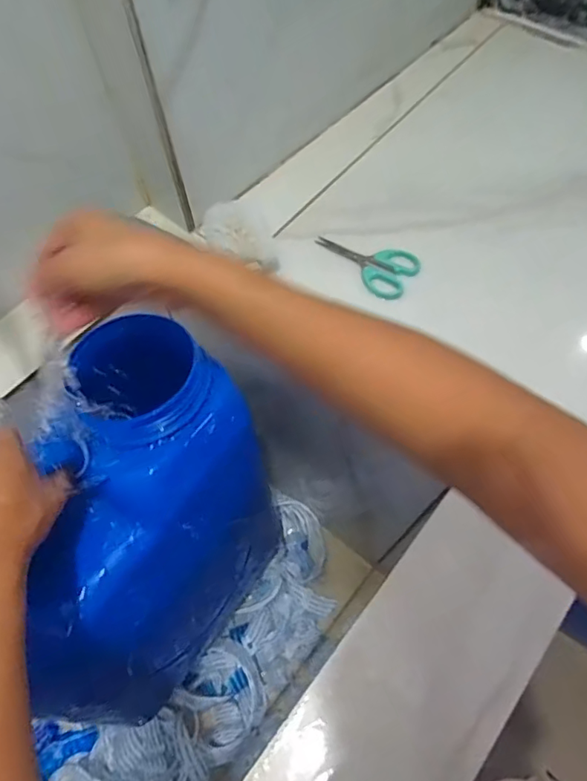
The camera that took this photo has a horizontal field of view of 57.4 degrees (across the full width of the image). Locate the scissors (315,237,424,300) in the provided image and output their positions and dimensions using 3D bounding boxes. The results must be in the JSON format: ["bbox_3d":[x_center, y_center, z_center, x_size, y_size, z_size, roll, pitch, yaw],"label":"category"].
[{"bbox_3d":[0.083,-0.152,0.618,0.119,0.013,0.063,31,68,17],"label":"scissors"}]

